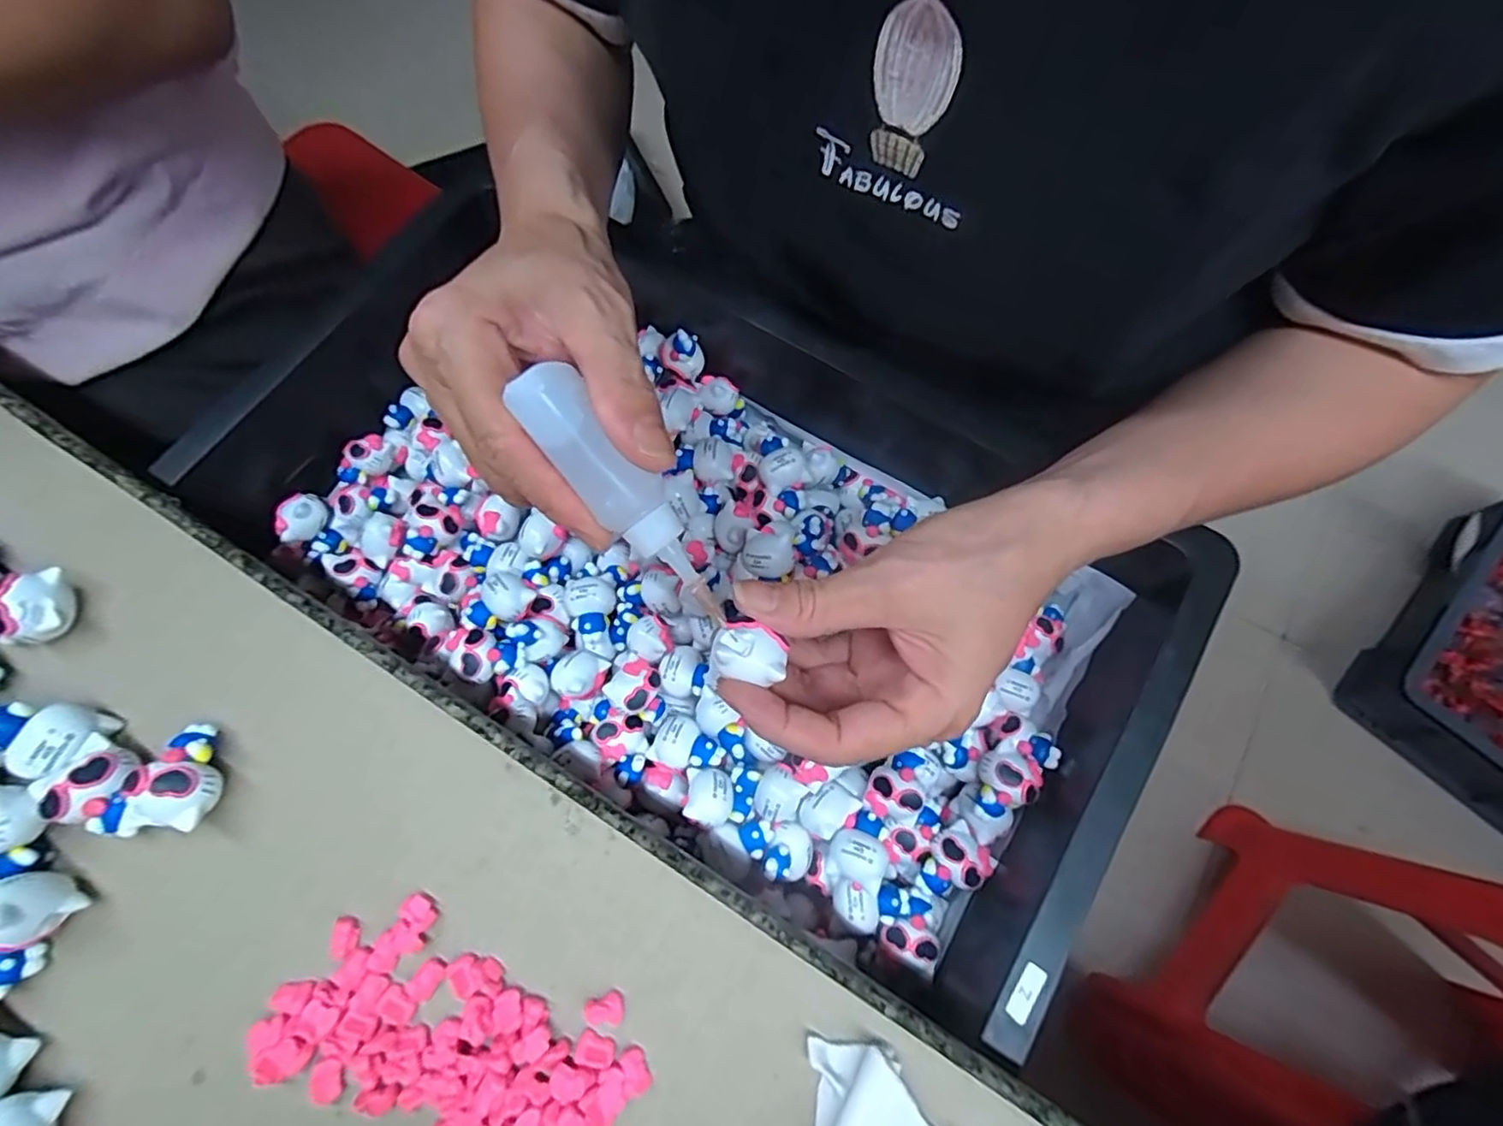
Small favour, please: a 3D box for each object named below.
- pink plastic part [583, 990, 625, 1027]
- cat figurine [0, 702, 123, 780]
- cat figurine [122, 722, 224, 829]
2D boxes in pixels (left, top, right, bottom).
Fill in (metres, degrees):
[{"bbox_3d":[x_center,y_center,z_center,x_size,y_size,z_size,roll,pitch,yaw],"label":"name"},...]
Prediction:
[{"bbox_3d":[-0.047,0.144,0.207,0.013,0.004,0.009,-15,71,-5],"label":"pink plastic part"},{"bbox_3d":[-0.246,0.061,0.222,0.038,0.023,0.024,1,71,1],"label":"cat figurine"},{"bbox_3d":[-0.198,0.074,0.221,0.025,0.020,0.034,-16,71,-5],"label":"cat figurine"}]

